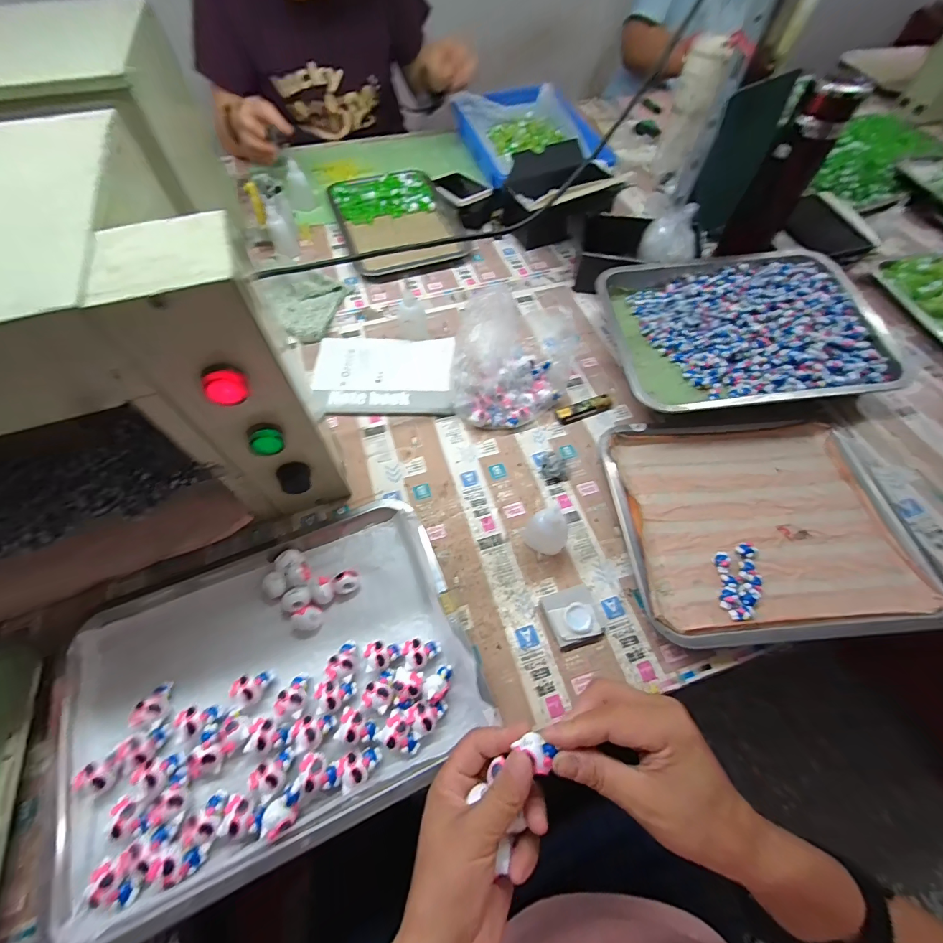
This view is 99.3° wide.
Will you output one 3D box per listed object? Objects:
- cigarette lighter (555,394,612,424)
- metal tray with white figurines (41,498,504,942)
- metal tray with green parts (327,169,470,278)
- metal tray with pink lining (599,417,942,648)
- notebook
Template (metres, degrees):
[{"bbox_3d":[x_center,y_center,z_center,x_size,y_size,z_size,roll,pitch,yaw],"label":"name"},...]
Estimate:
[{"bbox_3d":[0.155,-0.084,0.544,0.079,0.015,0.022,-17,61,-11],"label":"cigarette lighter"},{"bbox_3d":[-0.184,0.185,0.371,0.348,0.025,0.266,-21,62,-13],"label":"metal tray with white figurines"},{"bbox_3d":[-0.143,-0.480,0.754,0.208,0.029,0.270,-21,63,-12],"label":"metal tray with green parts"},{"bbox_3d":[0.321,0.050,0.458,0.308,0.036,0.261,-2,59,-2],"label":"metal tray with pink lining"},{"bbox_3d":[-0.122,-0.140,0.568,0.190,0.016,0.144,-2,59,-2],"label":"notebook"}]

